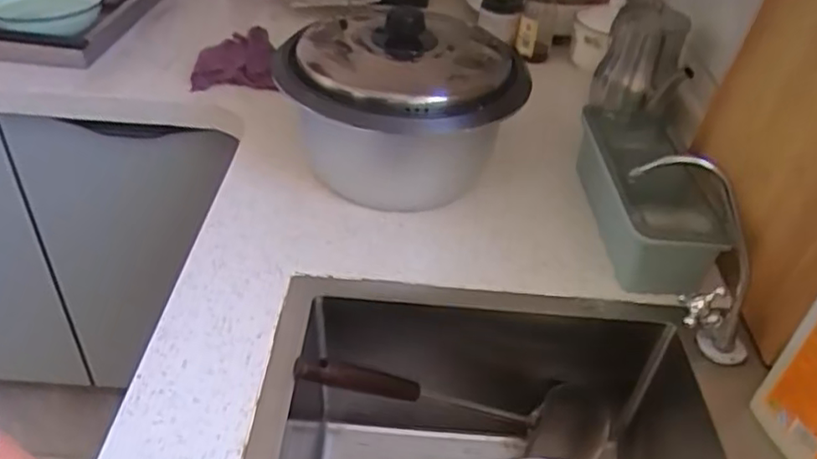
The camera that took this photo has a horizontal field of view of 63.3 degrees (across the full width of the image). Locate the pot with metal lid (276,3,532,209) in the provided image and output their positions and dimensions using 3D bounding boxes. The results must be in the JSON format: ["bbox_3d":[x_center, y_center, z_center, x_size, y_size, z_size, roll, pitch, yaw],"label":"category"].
[{"bbox_3d":[-0.007,-0.141,0.746,0.252,0.165,0.273,3,39,-2],"label":"pot with metal lid"}]

